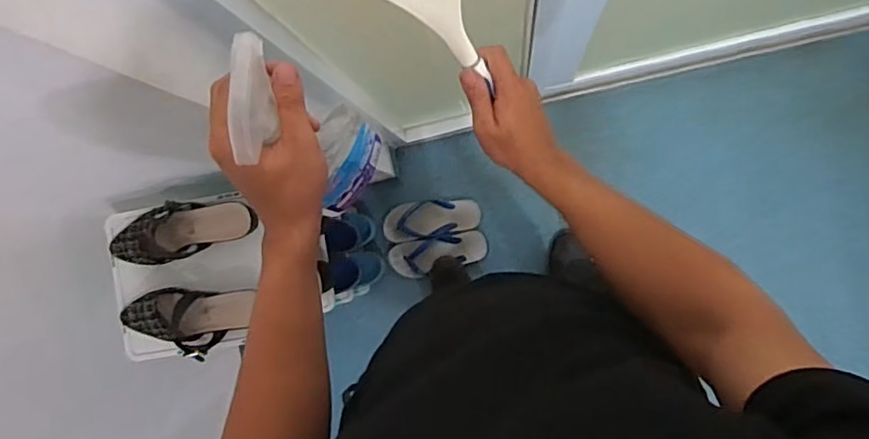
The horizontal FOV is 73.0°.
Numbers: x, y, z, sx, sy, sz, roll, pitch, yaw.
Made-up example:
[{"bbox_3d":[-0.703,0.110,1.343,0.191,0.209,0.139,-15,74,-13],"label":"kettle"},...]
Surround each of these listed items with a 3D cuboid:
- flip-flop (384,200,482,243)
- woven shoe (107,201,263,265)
[{"bbox_3d":[-0.006,0.000,1.502,0.248,0.063,0.101,-8,89,7],"label":"flip-flop"},{"bbox_3d":[-0.399,0.018,0.918,0.227,0.054,0.084,-14,88,-5],"label":"woven shoe"}]

